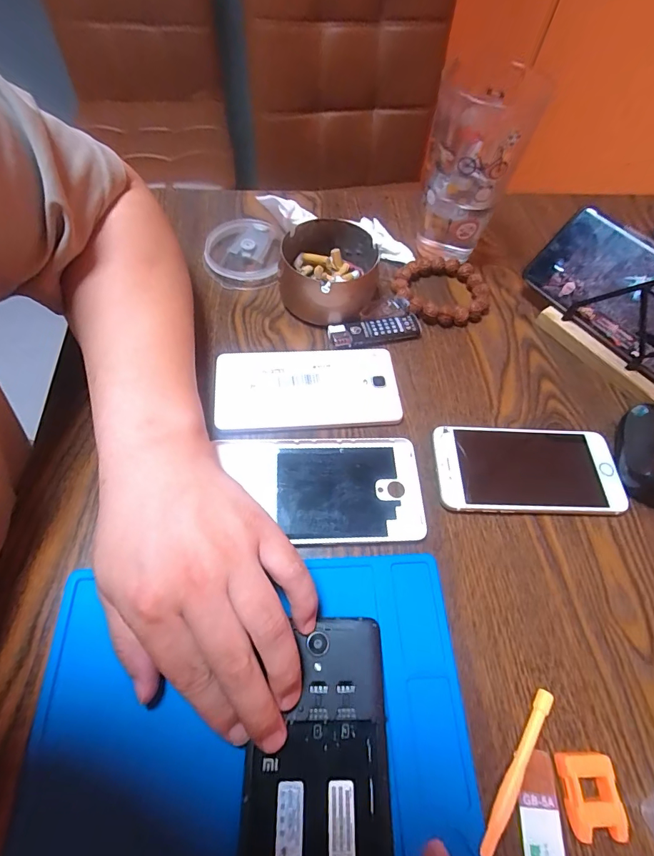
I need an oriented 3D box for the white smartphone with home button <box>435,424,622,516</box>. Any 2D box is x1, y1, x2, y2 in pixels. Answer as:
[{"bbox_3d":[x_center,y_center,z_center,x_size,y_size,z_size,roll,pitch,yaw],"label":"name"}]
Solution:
[{"bbox_3d":[0.147,0.030,0.305,0.133,0.010,0.065,2,60,-2],"label":"white smartphone with home button"}]

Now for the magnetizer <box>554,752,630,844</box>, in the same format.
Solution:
[{"bbox_3d":[0.135,0.189,0.213,0.027,0.012,0.034,1,60,-3],"label":"magnetizer"}]

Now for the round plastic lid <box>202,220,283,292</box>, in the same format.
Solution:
[{"bbox_3d":[-0.081,-0.169,0.400,0.071,0.017,0.078,-1,61,-4],"label":"round plastic lid"}]

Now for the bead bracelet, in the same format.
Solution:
[{"bbox_3d":[0.107,-0.130,0.391,0.085,0.015,0.077,-8,61,-8],"label":"bead bracelet"}]

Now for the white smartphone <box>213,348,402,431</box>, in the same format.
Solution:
[{"bbox_3d":[-0.016,-0.032,0.328,0.140,0.011,0.071,-3,61,-5],"label":"white smartphone"}]

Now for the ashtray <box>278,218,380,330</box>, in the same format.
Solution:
[{"bbox_3d":[0.001,-0.136,0.370,0.091,0.045,0.093,6,60,0],"label":"ashtray"}]

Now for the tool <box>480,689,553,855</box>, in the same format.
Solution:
[{"bbox_3d":[0.101,0.180,0.218,0.008,0.007,0.083,33,64,15],"label":"tool"}]

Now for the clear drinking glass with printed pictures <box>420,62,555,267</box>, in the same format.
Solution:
[{"bbox_3d":[0.122,-0.226,0.367,0.072,0.152,0.088,19,61,7],"label":"clear drinking glass with printed pictures"}]

